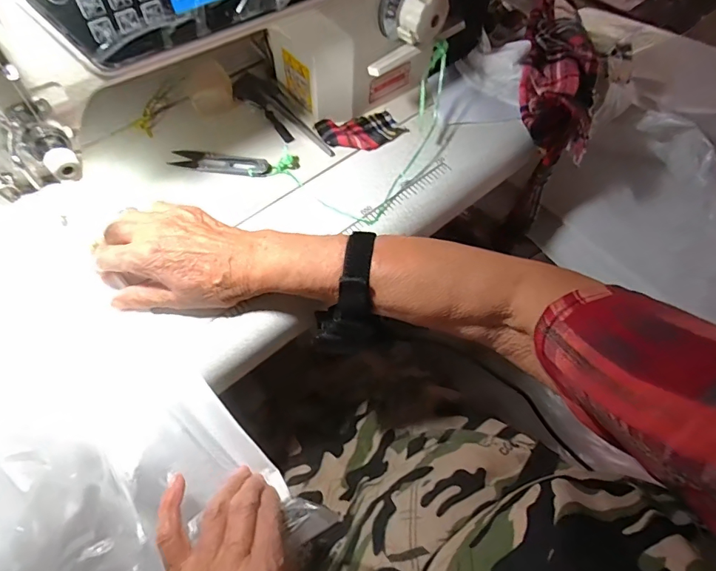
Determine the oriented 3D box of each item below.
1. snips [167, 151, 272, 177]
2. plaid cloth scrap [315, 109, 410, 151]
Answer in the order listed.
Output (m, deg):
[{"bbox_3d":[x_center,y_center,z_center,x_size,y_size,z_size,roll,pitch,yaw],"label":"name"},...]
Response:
[{"bbox_3d":[-0.135,-0.121,0.432,0.097,0.007,0.025,10,62,3],"label":"snips"},{"bbox_3d":[0.005,-0.162,0.457,0.085,0.010,0.049,-20,64,-12],"label":"plaid cloth scrap"}]

